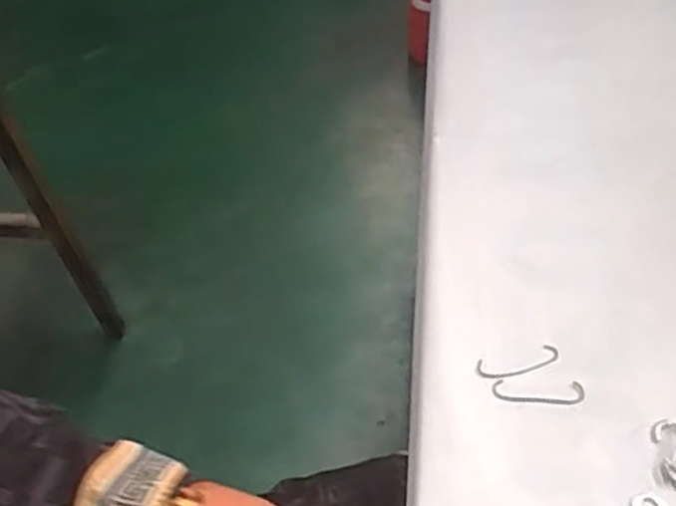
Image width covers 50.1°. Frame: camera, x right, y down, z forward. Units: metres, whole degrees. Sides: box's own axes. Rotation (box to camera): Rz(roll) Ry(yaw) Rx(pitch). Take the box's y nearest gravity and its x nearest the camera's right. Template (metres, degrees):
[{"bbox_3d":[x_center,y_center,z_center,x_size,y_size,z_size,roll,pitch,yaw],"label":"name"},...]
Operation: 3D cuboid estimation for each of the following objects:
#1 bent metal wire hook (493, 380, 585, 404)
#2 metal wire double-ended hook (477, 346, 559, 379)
[{"bbox_3d":[0.119,0.083,0.430,0.053,0.004,0.013,0,54,2],"label":"bent metal wire hook"},{"bbox_3d":[0.110,0.067,0.439,0.053,0.004,0.015,-13,54,-7],"label":"metal wire double-ended hook"}]

